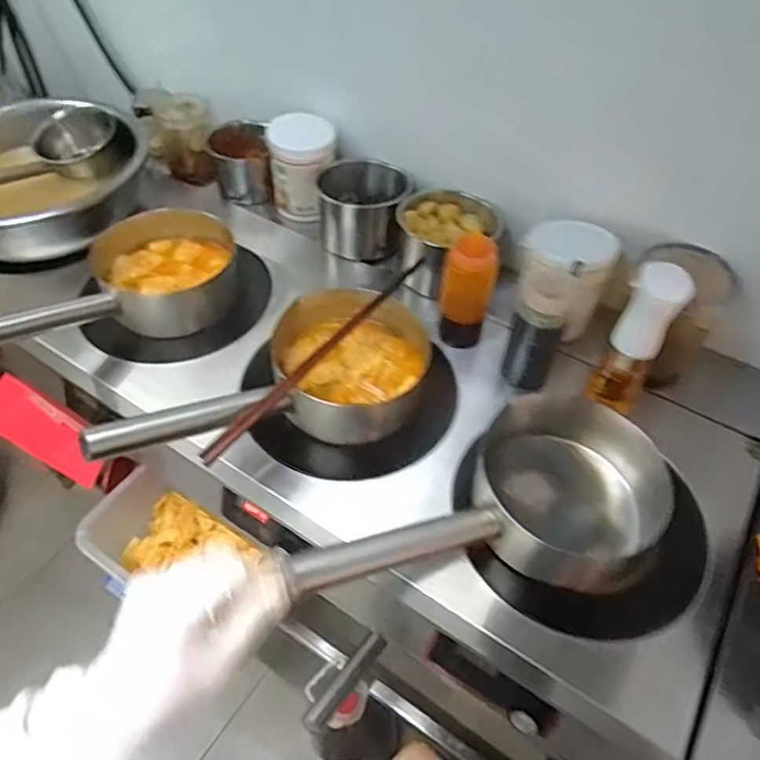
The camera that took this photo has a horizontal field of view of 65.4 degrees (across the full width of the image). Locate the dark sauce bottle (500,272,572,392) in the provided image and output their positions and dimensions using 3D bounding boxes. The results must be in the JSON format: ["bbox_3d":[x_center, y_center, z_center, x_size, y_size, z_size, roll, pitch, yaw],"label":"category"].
[{"bbox_3d":[0.205,-0.053,0.767,0.072,0.186,0.050,23,54,17],"label":"dark sauce bottle"}]

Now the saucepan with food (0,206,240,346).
[{"bbox_3d":[-0.381,-0.106,0.823,0.204,0.123,0.437,26,41,19],"label":"saucepan with food"}]

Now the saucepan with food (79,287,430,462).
[{"bbox_3d":[-0.122,0.015,0.709,0.400,0.146,0.196,-34,59,-26],"label":"saucepan with food"}]

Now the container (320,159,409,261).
[{"bbox_3d":[-0.027,-0.284,0.979,0.139,0.126,0.116,6,51,4],"label":"container"}]

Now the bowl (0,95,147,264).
[{"bbox_3d":[-0.580,-0.326,0.995,0.368,0.134,0.362,-21,54,-17],"label":"bowl"}]

